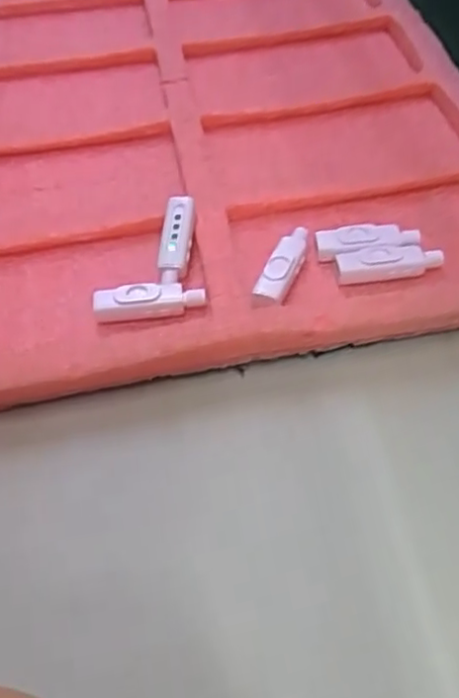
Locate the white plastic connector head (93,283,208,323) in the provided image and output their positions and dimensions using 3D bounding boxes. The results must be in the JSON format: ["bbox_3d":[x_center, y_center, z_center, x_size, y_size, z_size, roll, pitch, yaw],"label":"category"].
[{"bbox_3d":[-0.041,-0.026,0.331,0.055,0.008,0.014,-5,52,-2],"label":"white plastic connector head"}]

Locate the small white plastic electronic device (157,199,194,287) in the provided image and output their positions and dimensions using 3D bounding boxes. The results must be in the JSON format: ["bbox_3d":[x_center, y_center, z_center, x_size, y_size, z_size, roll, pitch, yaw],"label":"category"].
[{"bbox_3d":[-0.029,-0.059,0.354,0.016,0.009,0.051,2,68,8],"label":"small white plastic electronic device"}]

